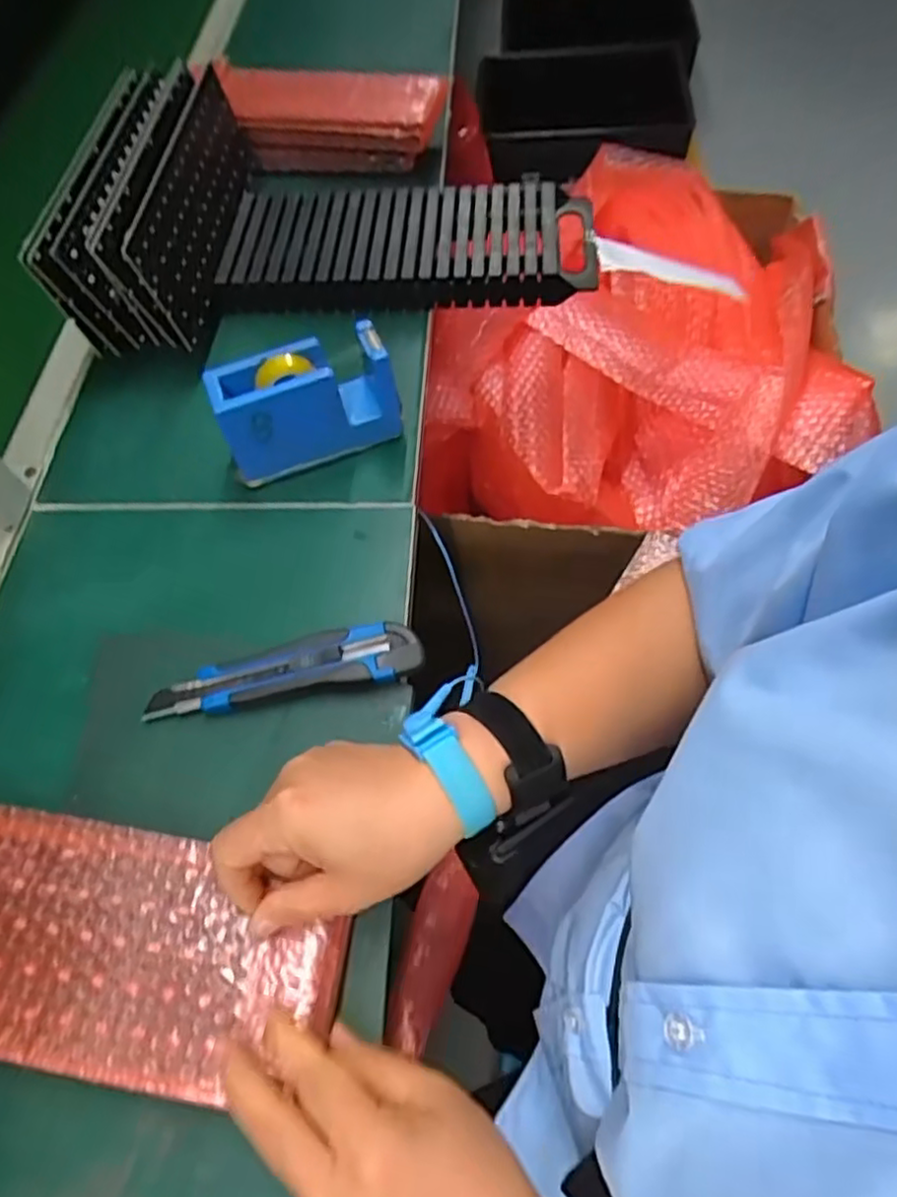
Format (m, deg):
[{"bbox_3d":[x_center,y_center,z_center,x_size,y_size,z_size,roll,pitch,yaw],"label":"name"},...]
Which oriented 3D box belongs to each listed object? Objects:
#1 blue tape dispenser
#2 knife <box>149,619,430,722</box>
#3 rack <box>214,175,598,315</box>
[{"bbox_3d":[-0.103,-0.142,0.509,0.125,0.077,0.053,-19,61,-7],"label":"blue tape dispenser"},{"bbox_3d":[-0.104,0.046,0.439,0.172,0.021,0.038,-10,60,-1],"label":"knife"},{"bbox_3d":[-0.035,-0.324,0.632,0.332,0.030,0.158,2,61,6],"label":"rack"}]

